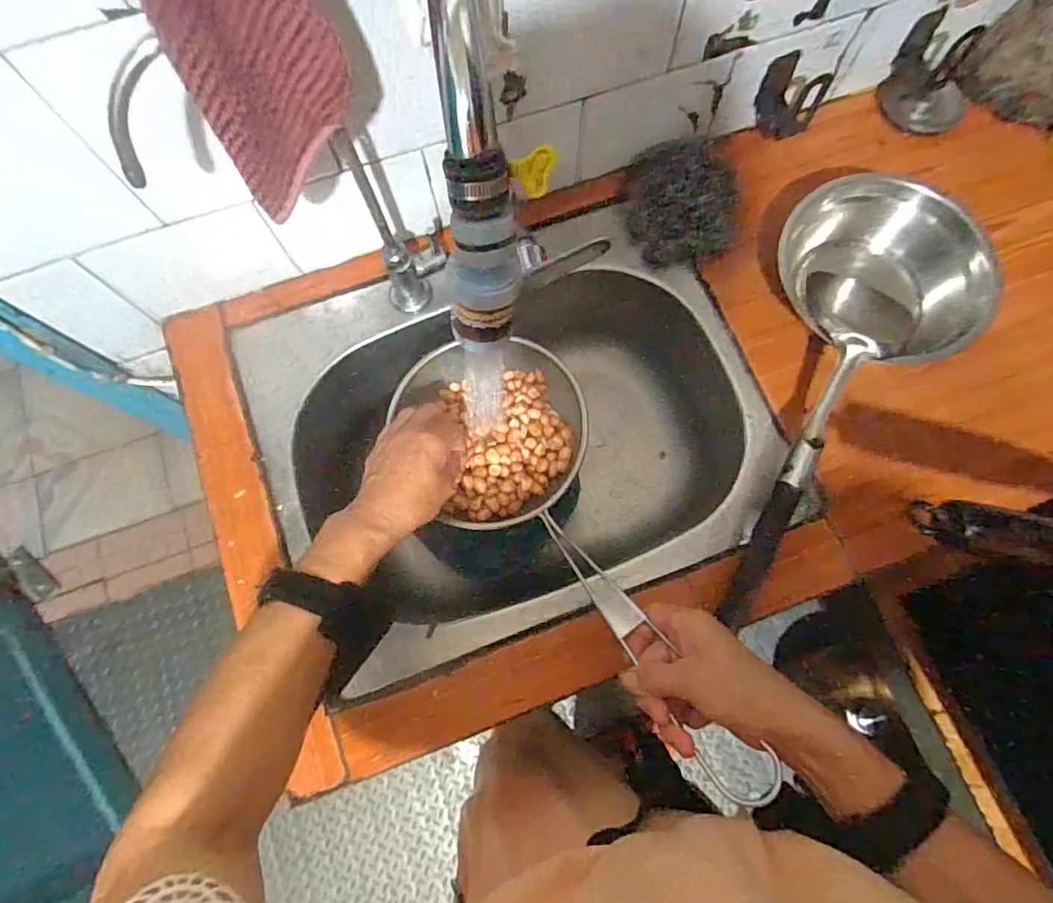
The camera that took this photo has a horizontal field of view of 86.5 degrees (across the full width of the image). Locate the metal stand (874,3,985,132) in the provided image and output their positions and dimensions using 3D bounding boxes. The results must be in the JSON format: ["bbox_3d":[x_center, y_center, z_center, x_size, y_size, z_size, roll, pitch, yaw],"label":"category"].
[{"bbox_3d":[0.435,-0.402,0.588,0.063,0.091,0.087,-27,75,-7],"label":"metal stand"}]

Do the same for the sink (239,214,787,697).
[{"bbox_3d":[-0.014,-0.003,0.621,0.466,0.194,0.381,-20,74,-5],"label":"sink"}]

